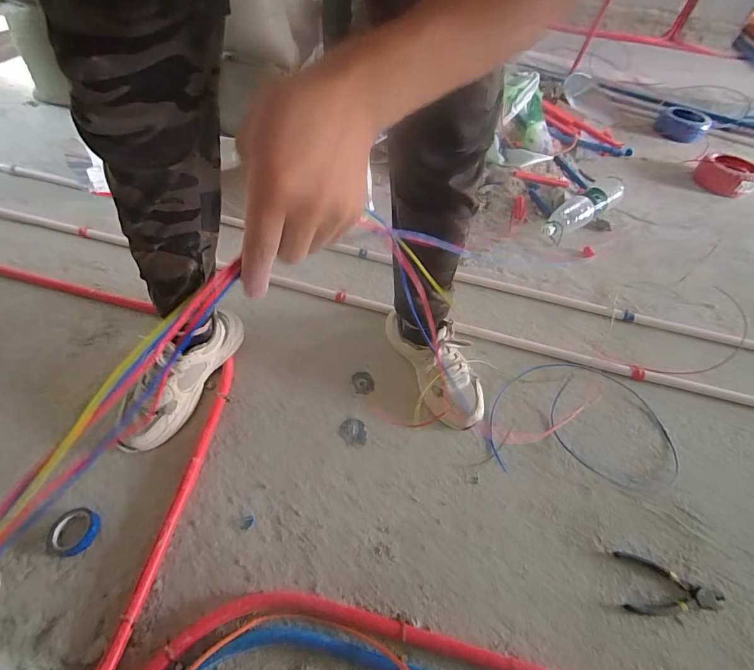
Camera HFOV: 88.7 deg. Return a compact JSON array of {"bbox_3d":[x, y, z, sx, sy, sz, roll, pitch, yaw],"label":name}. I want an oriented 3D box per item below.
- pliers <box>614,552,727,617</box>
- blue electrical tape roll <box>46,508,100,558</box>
[{"bbox_3d":[0.447,0.391,0.587,0.150,0.012,0.080,13,53,5],"label":"pliers"},{"bbox_3d":[-0.447,0.292,0.570,0.054,0.026,0.064,15,53,6],"label":"blue electrical tape roll"}]

